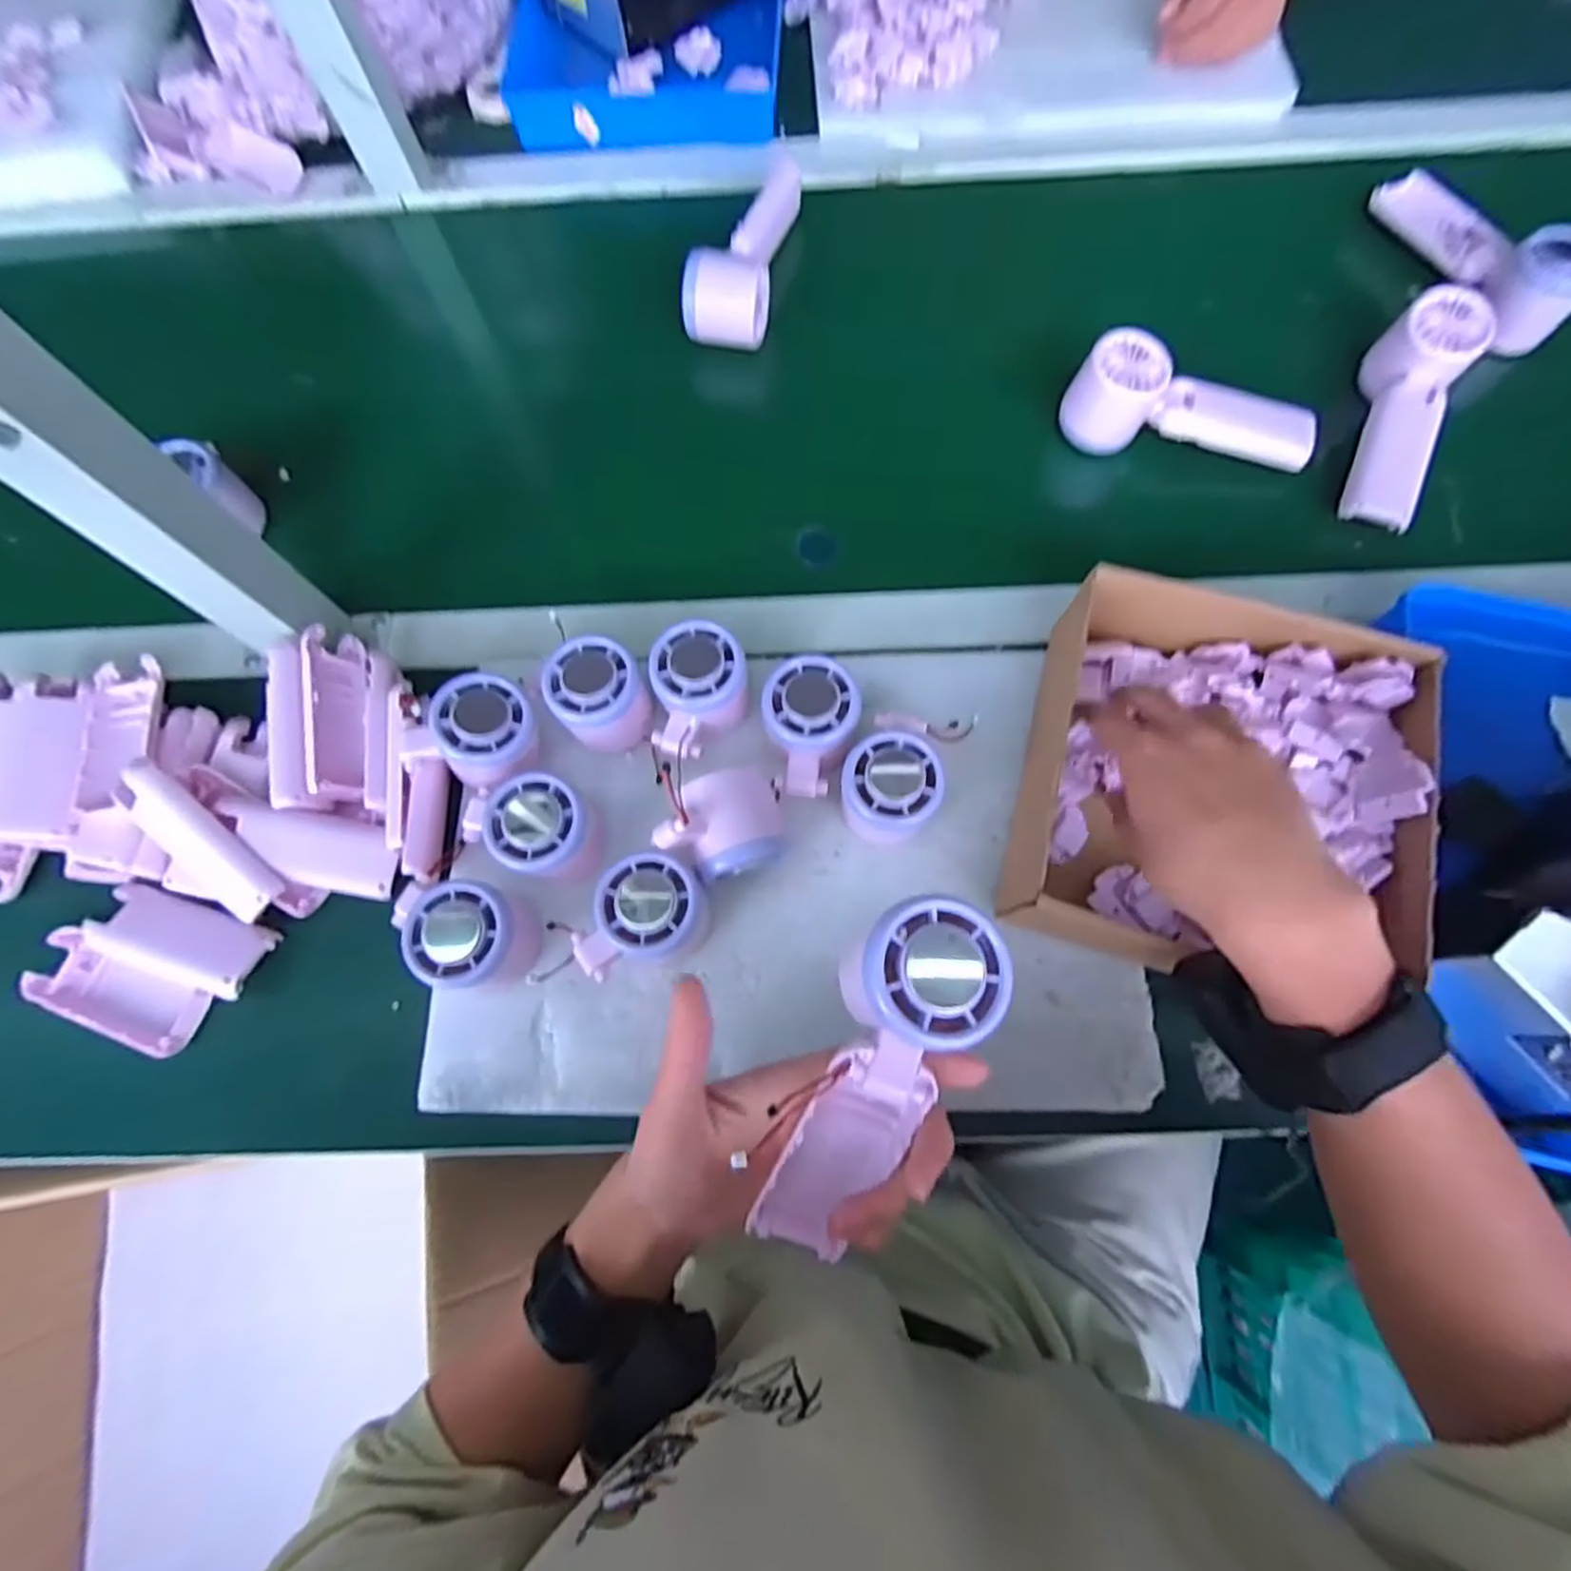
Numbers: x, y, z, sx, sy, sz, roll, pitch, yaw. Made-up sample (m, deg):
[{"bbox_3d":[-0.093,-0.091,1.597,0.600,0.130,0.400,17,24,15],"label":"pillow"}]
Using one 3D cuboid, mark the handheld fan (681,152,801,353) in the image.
[{"bbox_3d":[-0.031,-0.414,0.575,0.055,0.057,0.161,11,73,6],"label":"handheld fan"}]

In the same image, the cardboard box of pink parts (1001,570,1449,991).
[{"bbox_3d":[0.240,-0.012,0.428,0.204,0.063,0.211,14,74,6],"label":"cardboard box of pink parts"}]

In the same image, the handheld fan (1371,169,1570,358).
[{"bbox_3d":[0.507,-0.400,0.557,0.055,0.061,0.171,-24,73,-5],"label":"handheld fan"}]

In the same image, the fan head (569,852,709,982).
[{"bbox_3d":[-0.078,0.076,0.415,0.052,0.055,0.073,35,77,12],"label":"fan head"}]

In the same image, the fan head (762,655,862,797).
[{"bbox_3d":[0.015,-0.030,0.445,0.054,0.053,0.074,6,73,4],"label":"fan head"}]

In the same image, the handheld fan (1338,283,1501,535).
[{"bbox_3d":[0.425,-0.251,0.517,0.052,0.039,0.160,18,90,8],"label":"handheld fan"}]

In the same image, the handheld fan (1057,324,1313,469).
[{"bbox_3d":[0.281,-0.263,0.519,0.167,0.053,0.049,11,73,6],"label":"handheld fan"}]

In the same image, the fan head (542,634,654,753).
[{"bbox_3d":[-0.110,-0.052,0.453,0.056,0.050,0.062,-28,74,-6],"label":"fan head"}]

